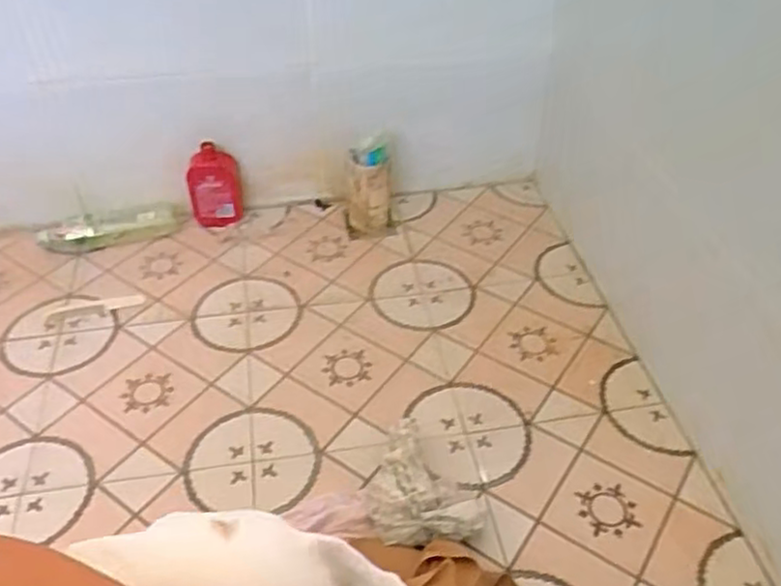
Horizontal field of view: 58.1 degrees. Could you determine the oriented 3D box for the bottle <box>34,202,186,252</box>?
[{"bbox_3d":[-0.505,-0.119,1.289,0.258,0.054,0.073,-13,44,-12],"label":"bottle"}]

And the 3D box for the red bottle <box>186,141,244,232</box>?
[{"bbox_3d":[-0.323,-0.191,1.298,0.097,0.148,0.078,-13,44,-13],"label":"red bottle"}]

